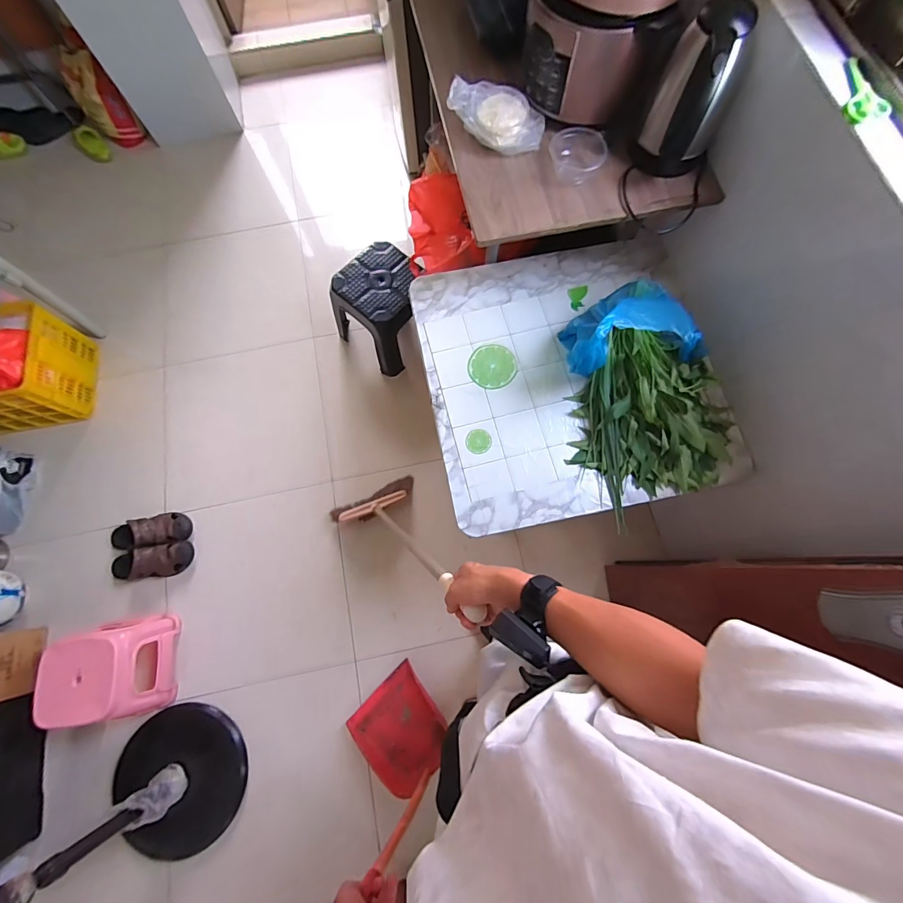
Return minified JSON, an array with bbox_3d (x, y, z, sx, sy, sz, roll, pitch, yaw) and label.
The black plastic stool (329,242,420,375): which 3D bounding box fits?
[{"bbox_3d":[-0.232,-0.496,1.432,0.297,0.276,0.295,43,79,11],"label":"black plastic stool"}]

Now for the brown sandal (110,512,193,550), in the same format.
[{"bbox_3d":[-1.030,0.270,1.360,0.281,0.098,0.114,-7,74,-1],"label":"brown sandal"}]

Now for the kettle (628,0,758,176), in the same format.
[{"bbox_3d":[0.432,-0.628,0.722,0.135,0.218,0.131,32,77,9],"label":"kettle"}]

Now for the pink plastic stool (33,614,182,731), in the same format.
[{"bbox_3d":[-0.986,0.640,1.170,0.237,0.225,0.270,-8,74,-2],"label":"pink plastic stool"}]

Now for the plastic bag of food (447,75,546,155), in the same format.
[{"bbox_3d":[0.097,-0.696,0.827,0.202,0.064,0.118,36,77,10],"label":"plastic bag of food"}]

